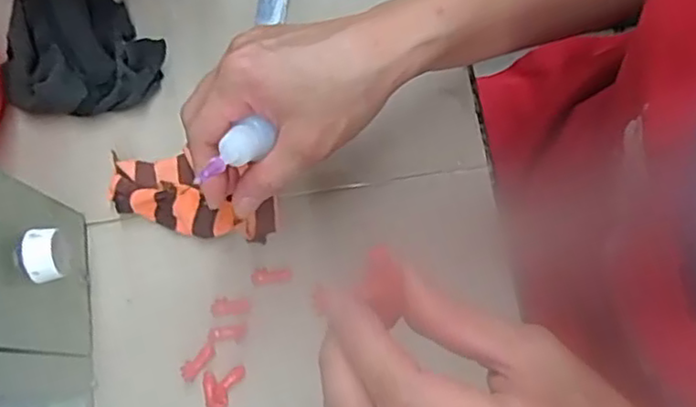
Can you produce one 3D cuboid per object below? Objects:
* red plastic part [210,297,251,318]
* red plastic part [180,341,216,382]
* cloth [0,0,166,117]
[{"bbox_3d":[-0.068,0.059,0.381,0.022,0.004,0.011,-11,74,-1],"label":"red plastic part"},{"bbox_3d":[-0.085,0.089,0.371,0.010,0.004,0.024,37,77,10],"label":"red plastic part"},{"bbox_3d":[-0.173,-0.093,0.417,0.092,0.032,0.090,-42,76,-9],"label":"cloth"}]

